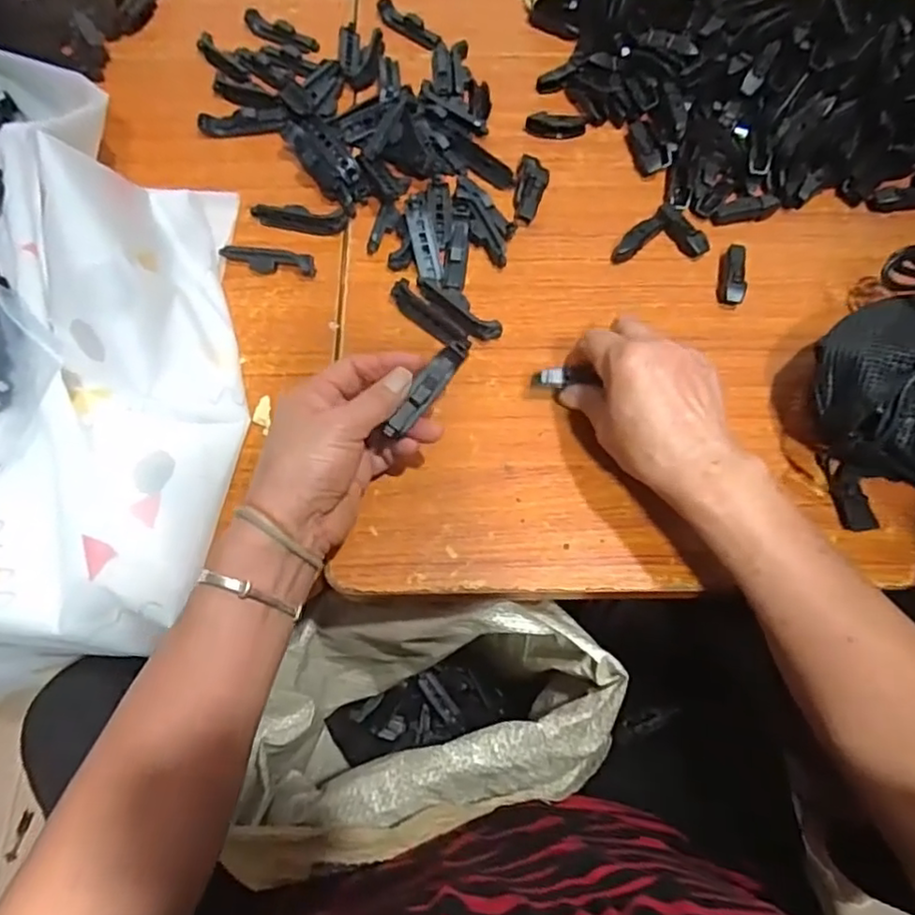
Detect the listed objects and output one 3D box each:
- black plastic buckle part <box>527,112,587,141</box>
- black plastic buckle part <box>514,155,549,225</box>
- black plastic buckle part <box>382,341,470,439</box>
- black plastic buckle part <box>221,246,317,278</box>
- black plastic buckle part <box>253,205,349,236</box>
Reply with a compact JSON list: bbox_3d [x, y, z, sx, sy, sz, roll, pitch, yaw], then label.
[{"bbox_3d":[0.087,-0.294,0.559,0.052,0.013,0.015,7,68,2],"label":"black plastic buckle part"},{"bbox_3d":[0.061,-0.223,0.526,0.026,0.016,0.059,6,80,1],"label":"black plastic buckle part"},{"bbox_3d":[-0.018,-0.045,0.400,0.015,0.016,0.071,33,72,11],"label":"black plastic buckle part"},{"bbox_3d":[-0.150,-0.156,0.496,0.075,0.018,0.016,7,68,2],"label":"black plastic buckle part"},{"bbox_3d":[-0.128,-0.195,0.517,0.076,0.008,0.024,8,68,3],"label":"black plastic buckle part"}]

